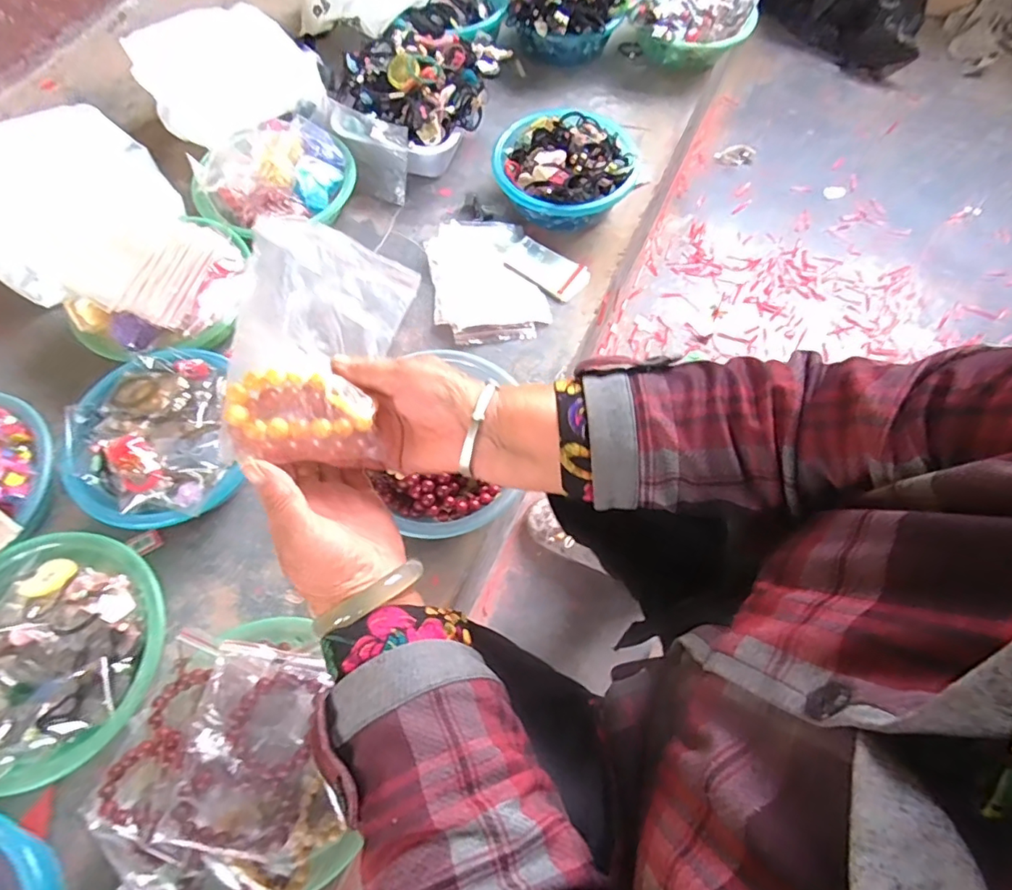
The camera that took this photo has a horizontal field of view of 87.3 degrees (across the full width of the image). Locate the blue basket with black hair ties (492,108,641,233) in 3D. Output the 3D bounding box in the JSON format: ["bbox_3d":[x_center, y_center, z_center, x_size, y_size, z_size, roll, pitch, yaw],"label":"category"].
[{"bbox_3d":[0.096,-0.428,0.843,0.220,0.086,0.213,9,65,4],"label":"blue basket with black hair ties"}]

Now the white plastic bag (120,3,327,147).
[{"bbox_3d":[-0.471,-0.643,0.910,0.287,0.096,0.235,-23,67,-10],"label":"white plastic bag"}]

